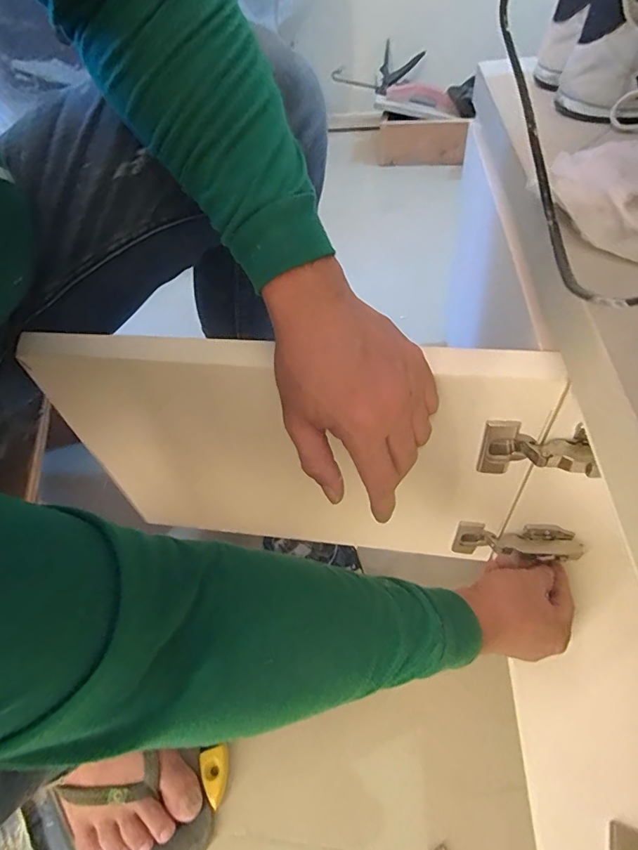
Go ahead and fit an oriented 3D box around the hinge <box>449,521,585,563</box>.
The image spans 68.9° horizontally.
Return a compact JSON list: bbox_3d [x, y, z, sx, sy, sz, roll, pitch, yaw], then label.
[{"bbox_3d":[0.201,0.119,0.469,0.121,0.053,0.024,1,47,14],"label":"hinge"}]

